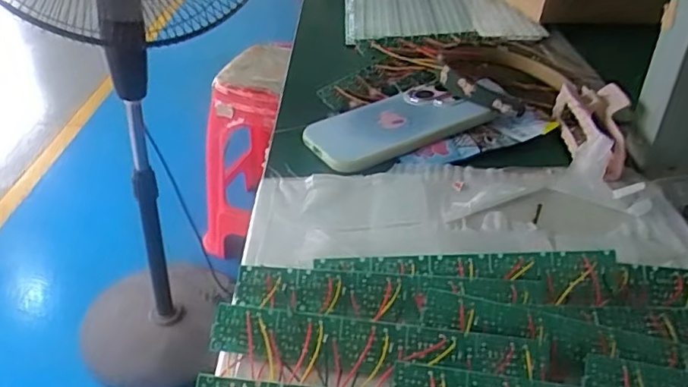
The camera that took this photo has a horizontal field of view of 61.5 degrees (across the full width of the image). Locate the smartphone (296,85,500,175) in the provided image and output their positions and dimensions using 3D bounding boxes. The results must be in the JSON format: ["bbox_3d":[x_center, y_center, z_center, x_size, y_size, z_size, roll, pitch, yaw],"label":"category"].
[{"bbox_3d":[0.043,-0.060,0.513,0.146,0.010,0.089,-26,43,-21],"label":"smartphone"}]

